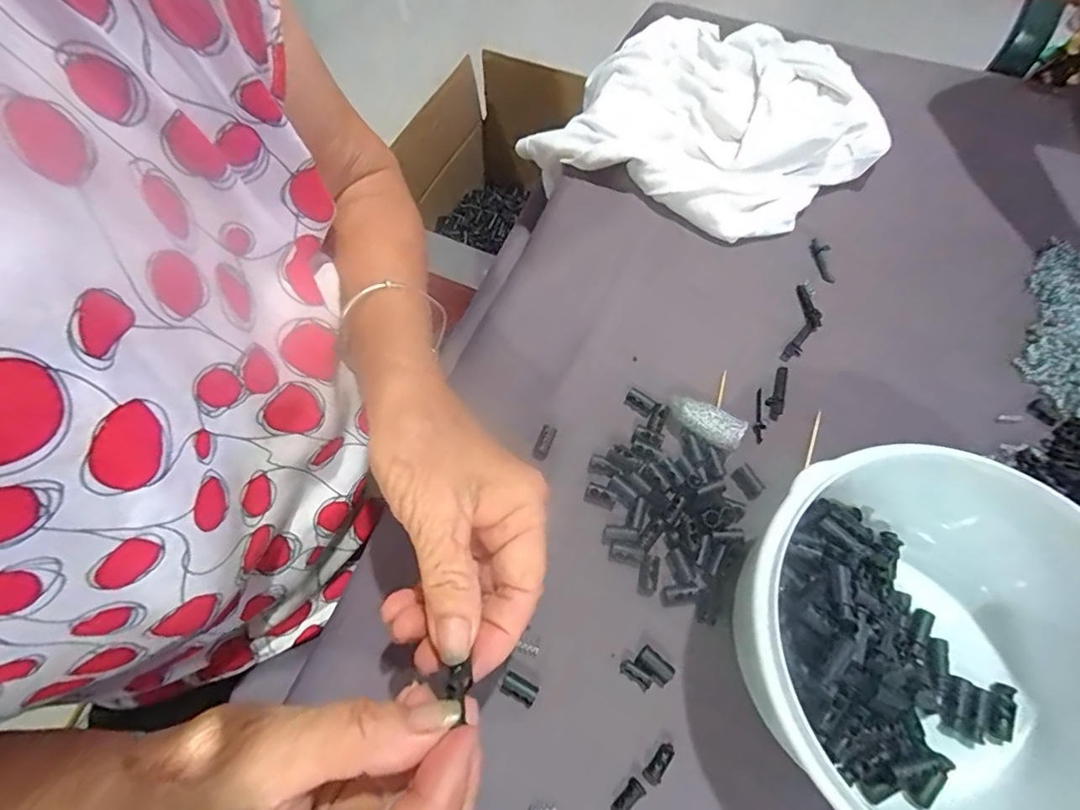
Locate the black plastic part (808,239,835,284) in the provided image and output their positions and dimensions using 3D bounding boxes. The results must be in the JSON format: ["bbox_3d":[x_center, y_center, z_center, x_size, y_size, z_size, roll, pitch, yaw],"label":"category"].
[{"bbox_3d":[0.203,-0.104,0.367,0.011,0.005,0.036,-5,65,1],"label":"black plastic part"}]

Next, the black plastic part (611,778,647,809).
[{"bbox_3d":[0.041,0.184,0.238,0.017,0.007,0.008,-41,69,-15],"label":"black plastic part"}]

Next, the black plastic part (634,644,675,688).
[{"bbox_3d":[0.059,0.134,0.262,0.019,0.006,0.012,39,72,19],"label":"black plastic part"}]

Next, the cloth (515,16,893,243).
[{"bbox_3d":[0.129,-0.228,0.402,0.233,0.059,0.185,37,72,18],"label":"cloth"}]

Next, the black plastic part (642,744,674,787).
[{"bbox_3d":[0.057,0.172,0.245,0.008,0.006,0.019,36,71,18],"label":"black plastic part"}]

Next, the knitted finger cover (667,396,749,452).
[{"bbox_3d":[0.099,0.009,0.307,0.046,0.017,0.019,34,71,17],"label":"knitted finger cover"}]

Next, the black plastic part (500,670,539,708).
[{"bbox_3d":[-0.011,0.144,0.259,0.018,0.007,0.011,26,69,14],"label":"black plastic part"}]

